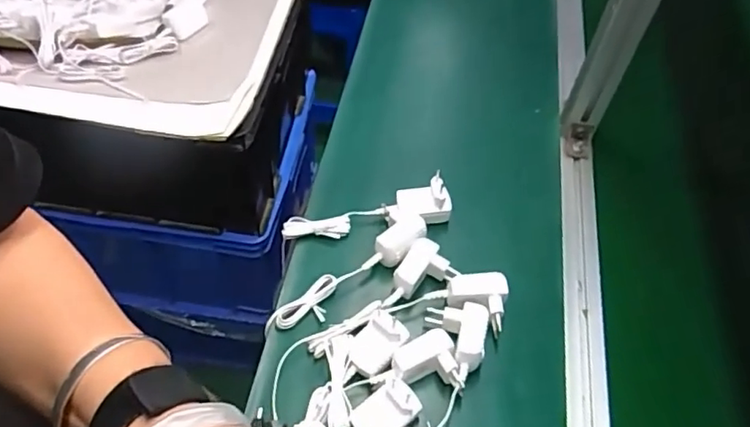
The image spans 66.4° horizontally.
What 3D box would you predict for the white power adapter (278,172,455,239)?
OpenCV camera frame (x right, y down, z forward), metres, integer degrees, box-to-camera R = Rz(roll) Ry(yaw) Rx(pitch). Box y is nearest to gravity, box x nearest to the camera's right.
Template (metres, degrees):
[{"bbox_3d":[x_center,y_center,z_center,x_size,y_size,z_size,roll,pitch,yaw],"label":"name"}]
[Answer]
[{"bbox_3d":[-0.009,-0.001,0.639,0.188,0.043,0.043,-11,55,-11],"label":"white power adapter"}]

